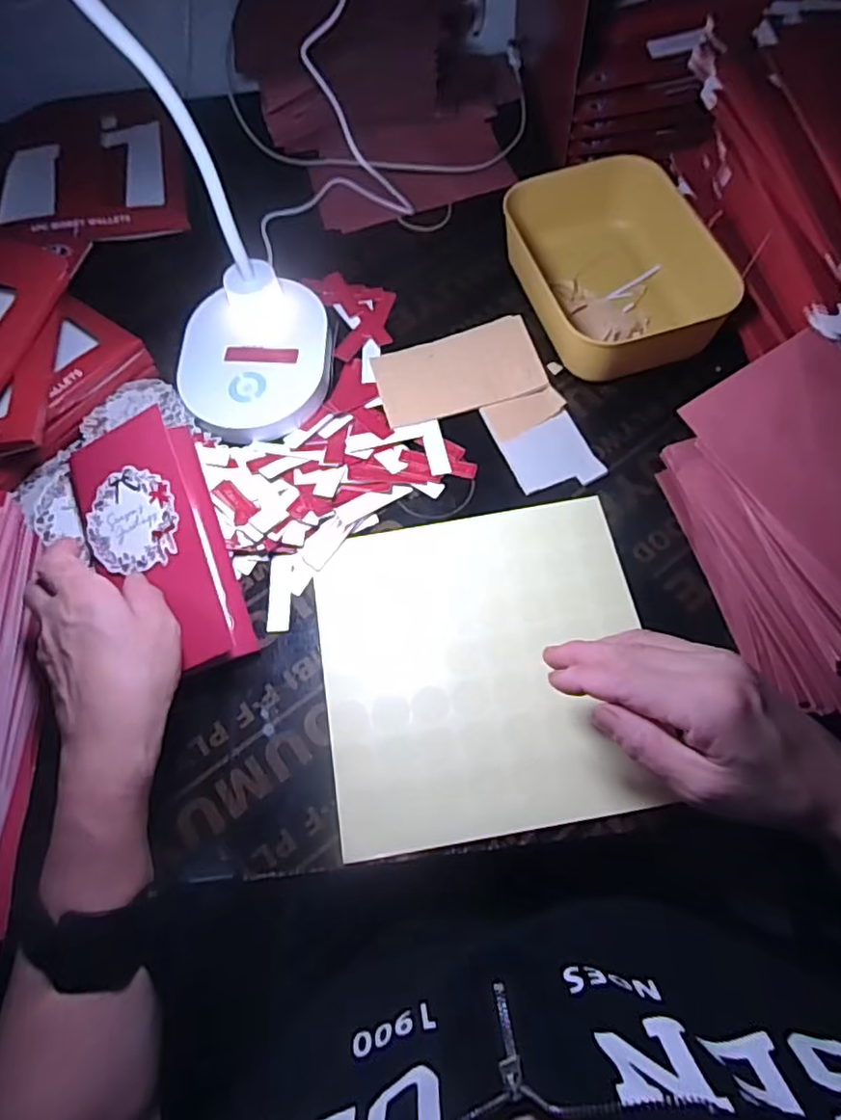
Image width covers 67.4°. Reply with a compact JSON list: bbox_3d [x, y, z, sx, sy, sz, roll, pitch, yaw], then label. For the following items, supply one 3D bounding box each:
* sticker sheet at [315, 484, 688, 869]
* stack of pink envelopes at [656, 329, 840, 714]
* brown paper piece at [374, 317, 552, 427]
[{"bbox_3d":[0.042,0.067,0.421,0.209,0.010,0.211,-10,64,-1],"label":"sticker sheet"},{"bbox_3d":[0.254,-0.020,0.392,0.125,0.101,0.203,-12,66,-3],"label":"stack of pink envelopes"},{"bbox_3d":[0.030,-0.154,0.513,0.128,0.007,0.075,-16,68,0],"label":"brown paper piece"}]

